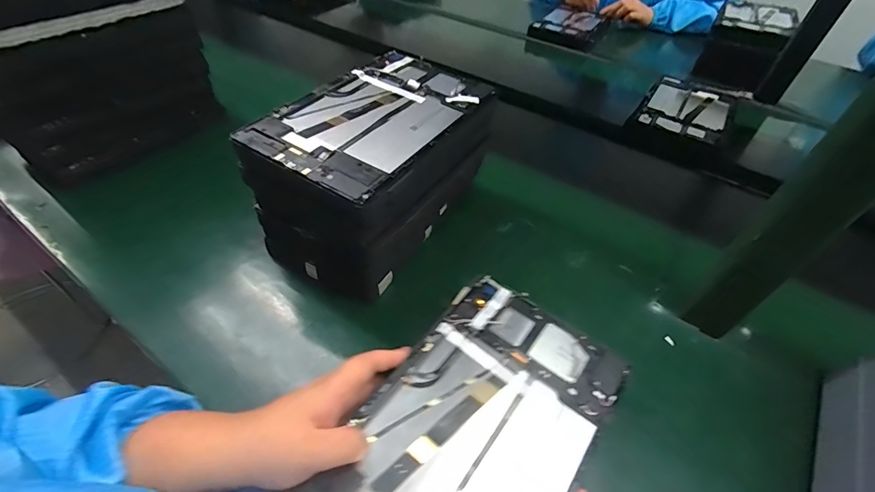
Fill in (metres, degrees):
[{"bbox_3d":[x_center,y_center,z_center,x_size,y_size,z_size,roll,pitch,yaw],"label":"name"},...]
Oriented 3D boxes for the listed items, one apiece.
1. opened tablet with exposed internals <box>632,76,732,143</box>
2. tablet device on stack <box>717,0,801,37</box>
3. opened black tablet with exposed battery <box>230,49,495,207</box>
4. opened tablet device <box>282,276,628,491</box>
[{"bbox_3d":[0.461,-0.258,0.736,0.136,0.017,0.228,30,53,20],"label":"opened tablet with exposed internals"},{"bbox_3d":[0.706,-0.501,0.871,0.142,0.022,0.200,30,53,20],"label":"tablet device on stack"},{"bbox_3d":[-0.054,-0.132,0.386,0.137,0.010,0.236,28,52,18],"label":"opened black tablet with exposed battery"},{"bbox_3d":[0.028,0.130,0.284,0.146,0.011,0.235,31,53,21],"label":"opened tablet device"}]

